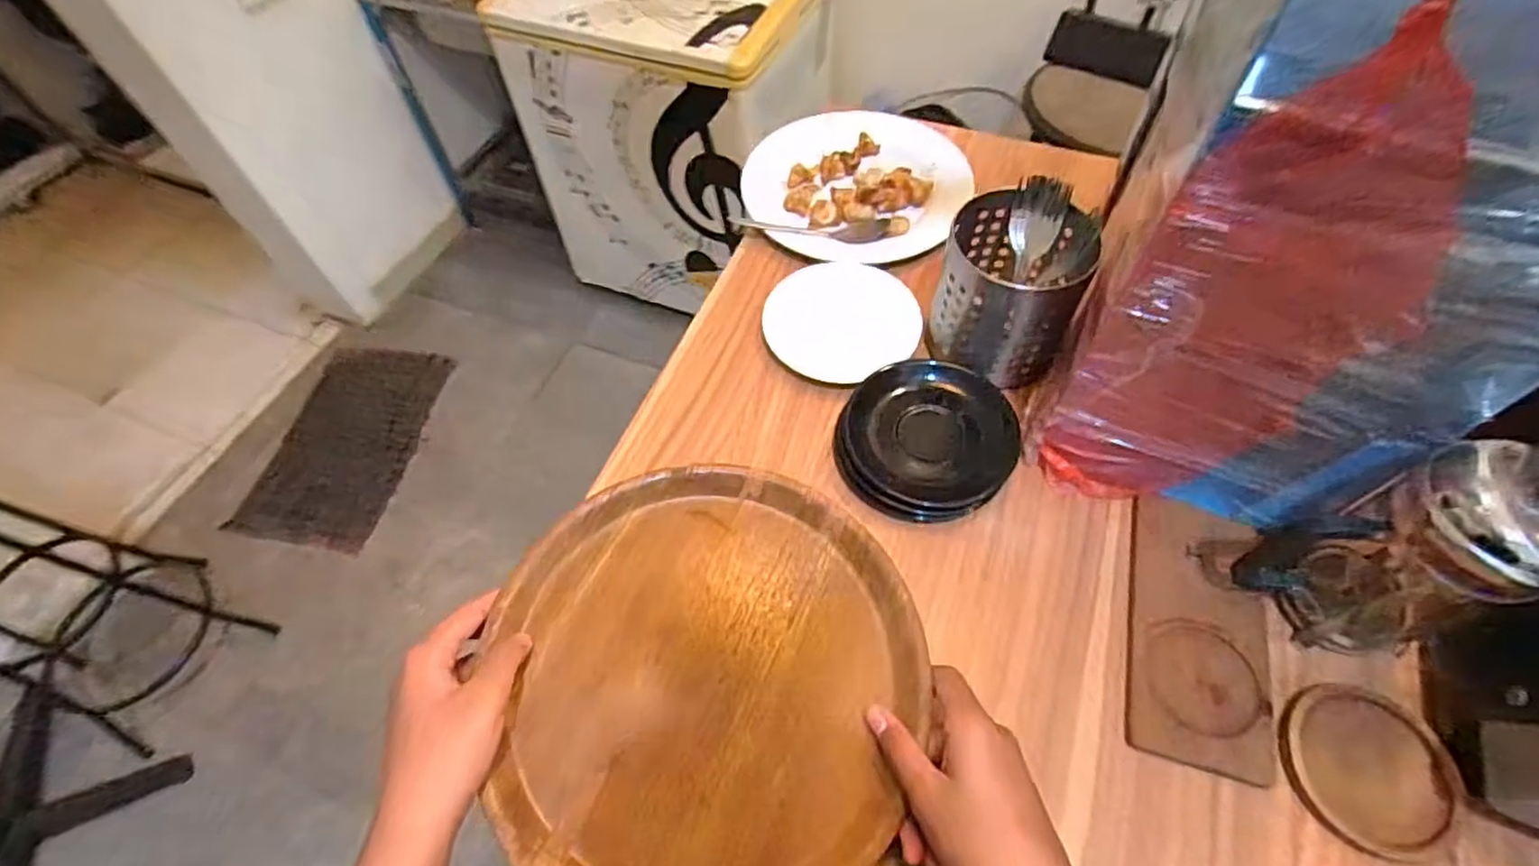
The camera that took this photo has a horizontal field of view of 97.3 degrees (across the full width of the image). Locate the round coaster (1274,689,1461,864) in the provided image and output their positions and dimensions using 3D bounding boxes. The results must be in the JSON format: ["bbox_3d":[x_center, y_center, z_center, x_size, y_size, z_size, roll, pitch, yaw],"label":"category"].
[{"bbox_3d":[0.387,0.218,0.438,0.099,0.011,0.095,-1,58,2],"label":"round coaster"}]

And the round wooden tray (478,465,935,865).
[{"bbox_3d":[-0.036,0.159,0.453,0.272,0.032,0.284,-1,58,2],"label":"round wooden tray"}]

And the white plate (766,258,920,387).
[{"bbox_3d":[0.068,-0.113,0.655,0.147,0.014,0.143,-1,58,2],"label":"white plate"}]

